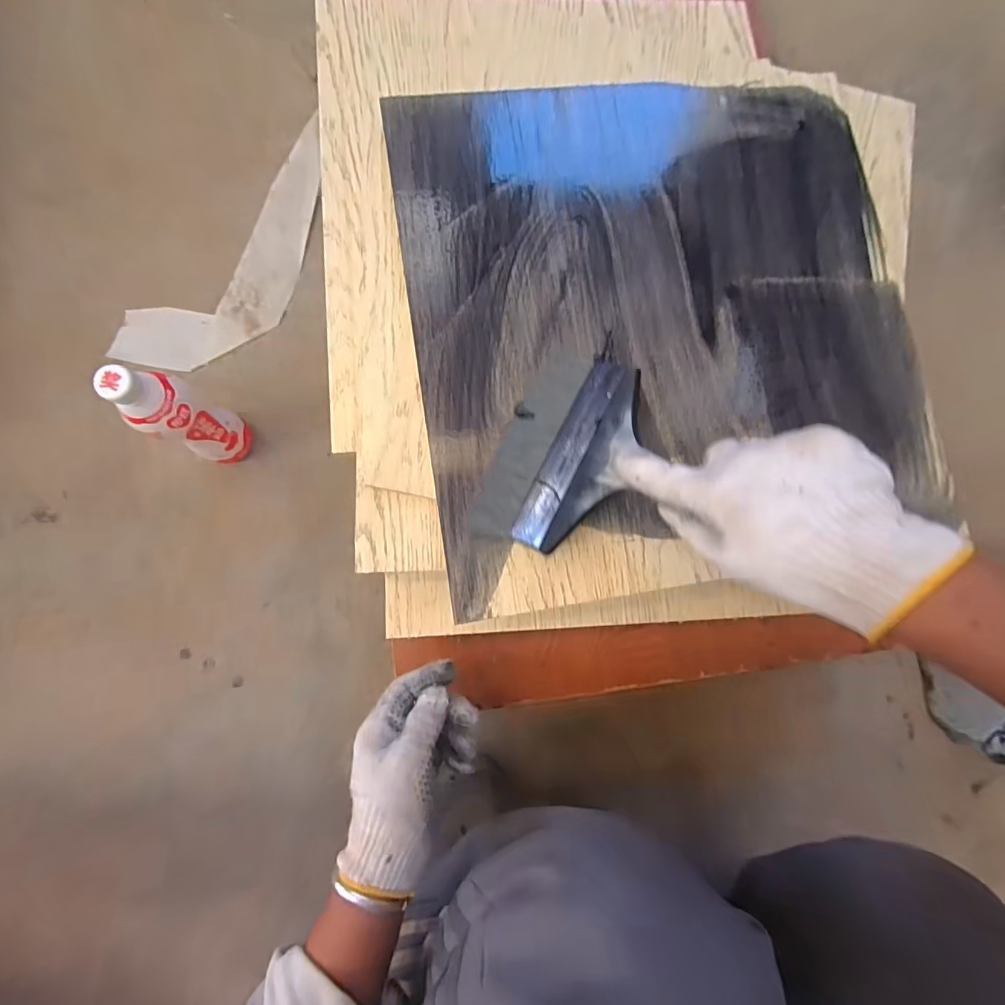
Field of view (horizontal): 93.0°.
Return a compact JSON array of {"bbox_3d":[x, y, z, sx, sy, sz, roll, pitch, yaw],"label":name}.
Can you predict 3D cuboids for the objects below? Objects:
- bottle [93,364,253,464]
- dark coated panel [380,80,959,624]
[{"bbox_3d":[-0.341,-0.090,0.519,0.053,0.202,0.058,-5,82,-5],"label":"bottle"},{"bbox_3d":[0.146,-0.166,0.429,0.445,0.007,0.467,-8,83,-5],"label":"dark coated panel"}]

